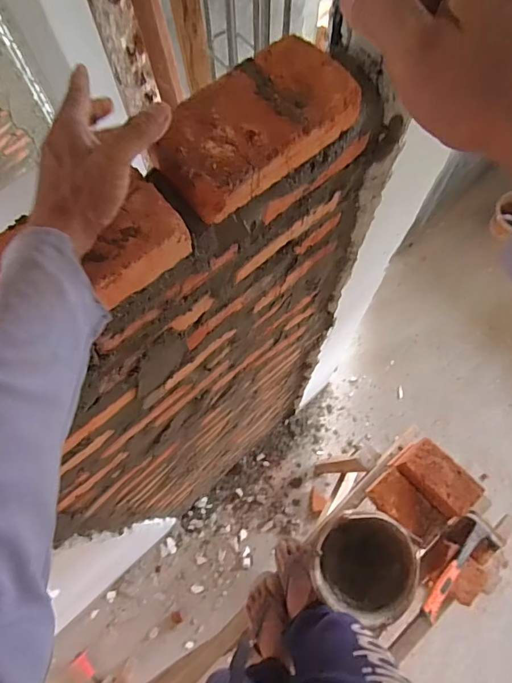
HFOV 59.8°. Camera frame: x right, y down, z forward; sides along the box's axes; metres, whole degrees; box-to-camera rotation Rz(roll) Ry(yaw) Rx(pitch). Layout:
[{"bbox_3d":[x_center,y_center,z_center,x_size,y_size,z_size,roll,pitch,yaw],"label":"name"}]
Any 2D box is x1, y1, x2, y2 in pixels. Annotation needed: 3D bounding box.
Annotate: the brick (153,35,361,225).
[{"bbox_3d":[0.001,-0.206,0.427,0.187,0.046,0.100,-38,74,-12],"label":"brick"}]

